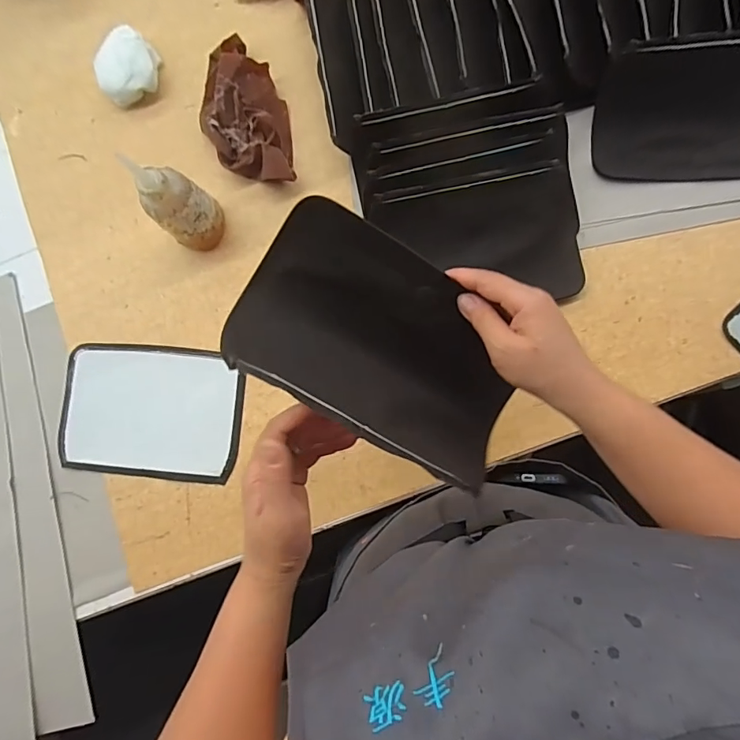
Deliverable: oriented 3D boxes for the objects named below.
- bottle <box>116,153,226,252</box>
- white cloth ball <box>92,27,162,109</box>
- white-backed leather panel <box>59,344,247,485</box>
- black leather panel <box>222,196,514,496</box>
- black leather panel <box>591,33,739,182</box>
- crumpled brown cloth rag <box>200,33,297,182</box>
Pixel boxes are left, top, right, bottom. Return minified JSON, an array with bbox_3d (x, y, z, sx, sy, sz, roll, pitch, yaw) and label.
[{"bbox_3d":[-0.206,-0.179,0.511,0.054,0.120,0.057,-17,85,5],"label":"bottle"},{"bbox_3d":[-0.299,-0.372,0.575,0.082,0.039,0.065,-40,83,2],"label":"white cloth ball"},{"bbox_3d":[-0.264,0.049,0.555,0.218,0.007,0.154,5,87,6],"label":"white-backed leather panel"},{"bbox_3d":[0.020,-0.014,0.336,0.217,0.025,0.128,30,83,-21],"label":"black leather panel"},{"bbox_3d":[0.362,-0.277,0.499,0.222,0.019,0.135,1,117,3],"label":"black leather panel"},{"bbox_3d":[-0.150,-0.303,0.554,0.097,0.045,0.182,-25,84,4],"label":"crumpled brown cloth rag"}]

